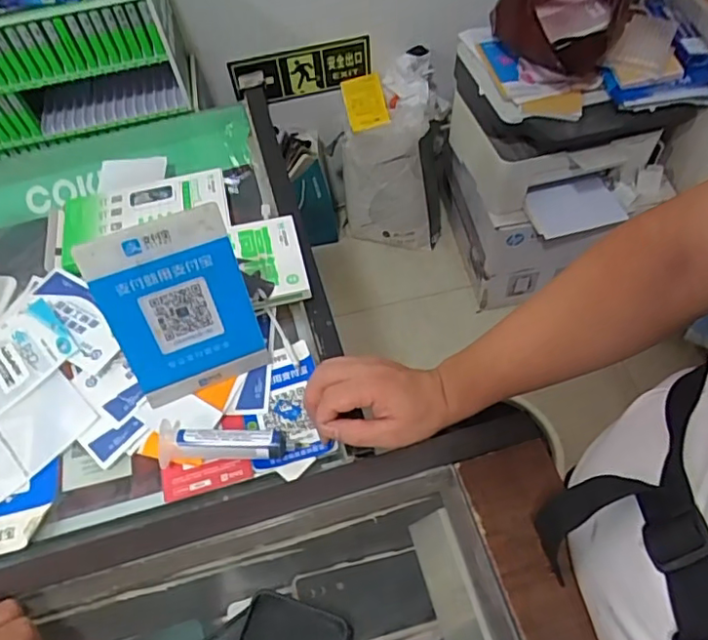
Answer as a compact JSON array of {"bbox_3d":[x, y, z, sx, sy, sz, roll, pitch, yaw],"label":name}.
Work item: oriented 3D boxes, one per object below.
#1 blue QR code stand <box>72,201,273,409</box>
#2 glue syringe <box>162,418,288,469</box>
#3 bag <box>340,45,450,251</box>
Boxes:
[{"bbox_3d":[-0.155,-0.010,0.519,0.120,0.174,0.013,-21,37,-12],"label":"blue QR code stand"},{"bbox_3d":[-0.119,0.111,0.522,0.109,0.019,0.031,-1,57,4],"label":"glue syringe"},{"bbox_3d":[0.115,-0.452,1.703,0.290,0.485,0.286,-1,57,4],"label":"bag"}]

